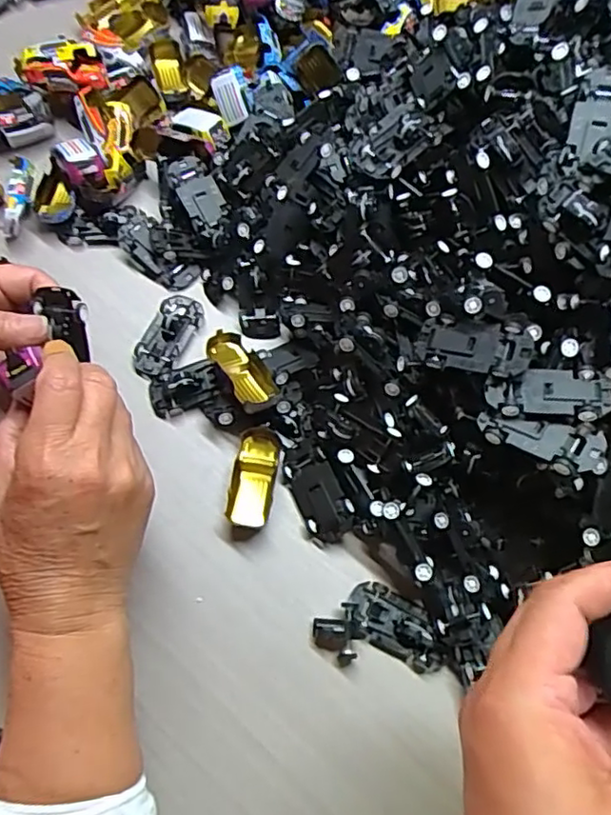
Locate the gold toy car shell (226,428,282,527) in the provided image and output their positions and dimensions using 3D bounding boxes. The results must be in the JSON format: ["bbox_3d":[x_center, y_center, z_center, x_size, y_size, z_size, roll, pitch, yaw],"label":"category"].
[{"bbox_3d":[-0.033,0.046,0.405,0.028,0.012,0.063,10,66,2],"label":"gold toy car shell"}]

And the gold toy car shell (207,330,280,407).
[{"bbox_3d":[-0.042,-0.025,0.418,0.028,0.025,0.059,-29,70,-15],"label":"gold toy car shell"}]

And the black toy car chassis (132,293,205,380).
[{"bbox_3d":[-0.098,-0.052,0.446,0.030,0.008,0.067,24,67,8],"label":"black toy car chassis"}]

